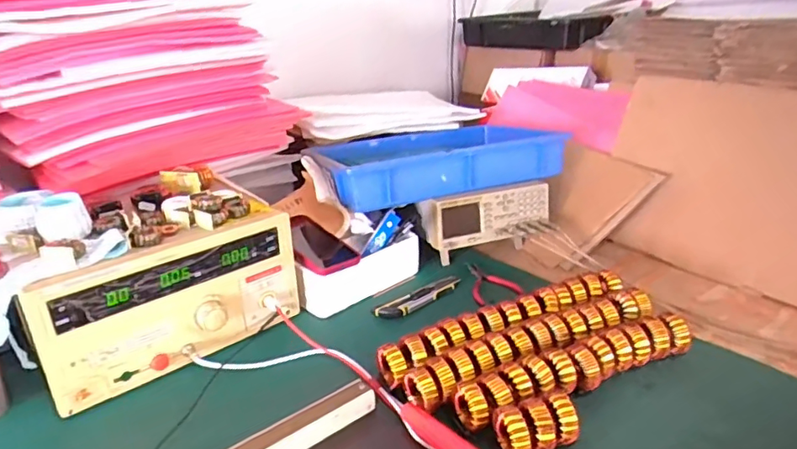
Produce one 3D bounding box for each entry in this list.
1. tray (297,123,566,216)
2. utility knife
[{"bbox_3d":[0.071,-0.135,1.020,0.425,0.079,0.309,-8,24,-16],"label":"tray"},{"bbox_3d":[0.036,0.108,0.849,0.166,0.018,0.043,-21,29,-37],"label":"utility knife"}]

